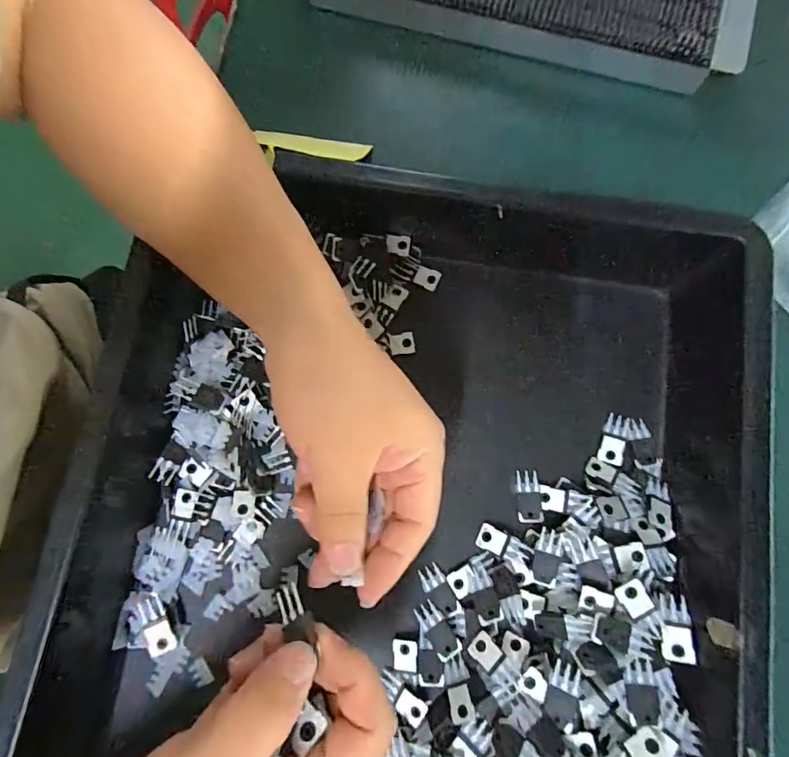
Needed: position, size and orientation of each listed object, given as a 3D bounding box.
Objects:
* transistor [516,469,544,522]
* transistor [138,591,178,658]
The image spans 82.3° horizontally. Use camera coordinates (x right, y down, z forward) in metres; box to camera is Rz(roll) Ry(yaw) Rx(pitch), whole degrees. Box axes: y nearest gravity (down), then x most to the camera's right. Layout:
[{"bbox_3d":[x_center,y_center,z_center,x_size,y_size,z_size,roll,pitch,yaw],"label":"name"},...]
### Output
[{"bbox_3d":[0.090,0.079,0.303,0.016,0.005,0.033,-2,79,0],"label":"transistor"},{"bbox_3d":[-0.150,0.153,0.282,0.015,0.007,0.037,-27,80,-4],"label":"transistor"}]

